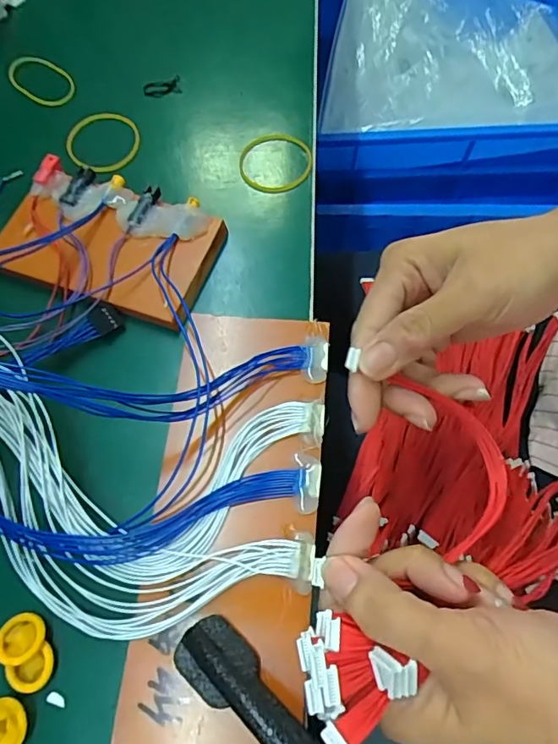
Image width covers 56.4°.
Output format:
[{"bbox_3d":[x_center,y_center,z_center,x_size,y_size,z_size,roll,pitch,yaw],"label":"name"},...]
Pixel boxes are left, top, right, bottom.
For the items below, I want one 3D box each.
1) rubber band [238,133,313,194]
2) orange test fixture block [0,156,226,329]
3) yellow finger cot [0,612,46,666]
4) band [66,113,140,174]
[{"bbox_3d":[-0.001,-0.132,0.326,0.043,0.009,0.046,-3,73,11],"label":"rubber band"},{"bbox_3d":[-0.094,-0.075,0.293,0.120,0.024,0.073,20,69,10],"label":"orange test fixture block"},{"bbox_3d":[-0.110,0.113,0.221,0.018,0.008,0.019,-1,67,1],"label":"yellow finger cot"},{"bbox_3d":[-0.113,-0.149,0.338,0.047,0.009,0.047,-1,67,1],"label":"band"}]

